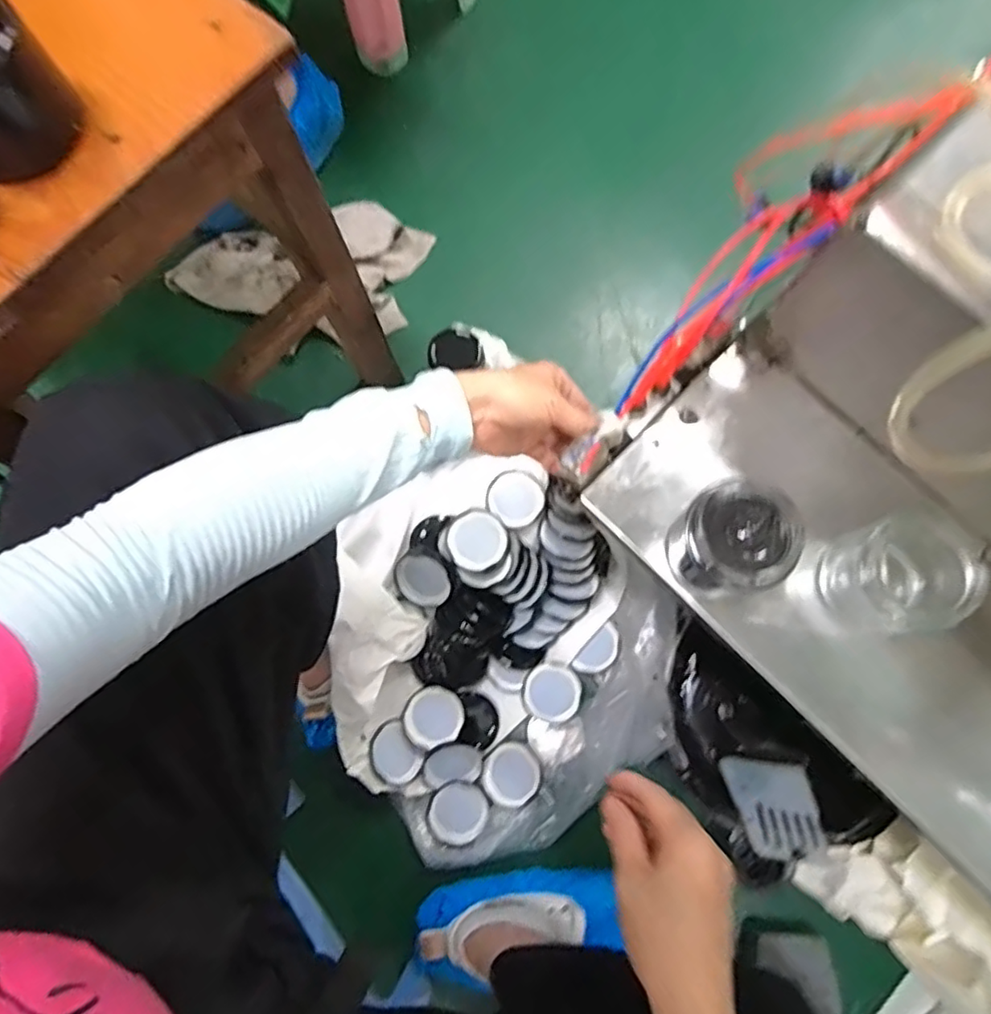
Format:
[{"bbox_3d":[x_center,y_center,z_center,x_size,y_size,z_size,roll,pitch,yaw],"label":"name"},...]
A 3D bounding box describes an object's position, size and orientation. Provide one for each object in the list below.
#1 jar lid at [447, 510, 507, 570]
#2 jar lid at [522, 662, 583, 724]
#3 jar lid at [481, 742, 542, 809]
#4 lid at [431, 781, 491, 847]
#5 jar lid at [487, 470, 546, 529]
[{"bbox_3d":[-0.019,0.037,0.675,0.061,0.020,0.062,0,78,2],"label":"jar lid"},{"bbox_3d":[0.061,0.204,0.693,0.063,0.009,0.062,0,78,2],"label":"jar lid"},{"bbox_3d":[0.017,0.286,0.675,0.061,0.004,0.061,-4,64,8],"label":"jar lid"},{"bbox_3d":[-0.039,0.327,0.673,0.063,0.005,0.058,0,78,2],"label":"lid"},{"bbox_3d":[0.023,-0.009,0.704,0.061,0.006,0.061,1,82,-5],"label":"jar lid"}]

